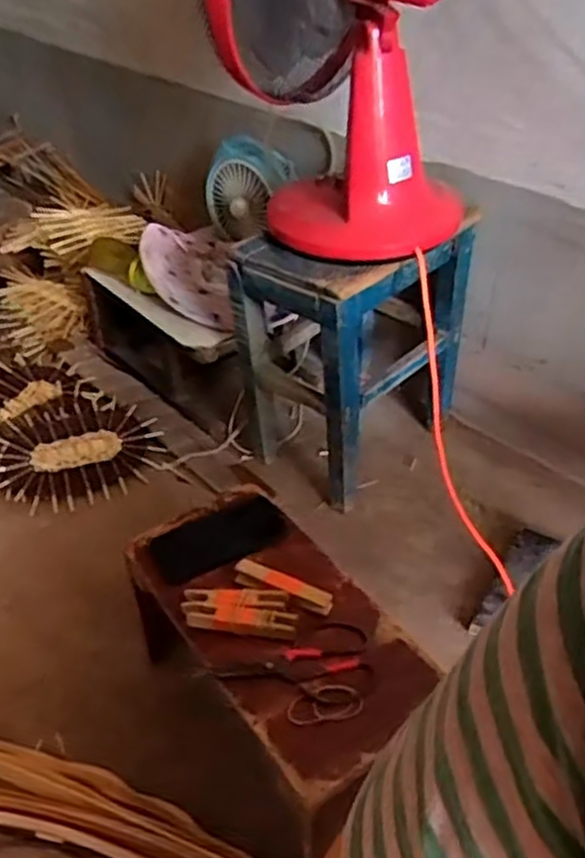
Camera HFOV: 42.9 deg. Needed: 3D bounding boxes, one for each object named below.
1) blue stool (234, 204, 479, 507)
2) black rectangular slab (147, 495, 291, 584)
[{"bbox_3d":[0.125,-0.156,1.430,0.284,0.481,0.410,29,48,33],"label":"blue stool"},{"bbox_3d":[-0.094,0.145,0.987,0.183,0.020,0.090,-23,43,-25],"label":"black rectangular slab"}]

